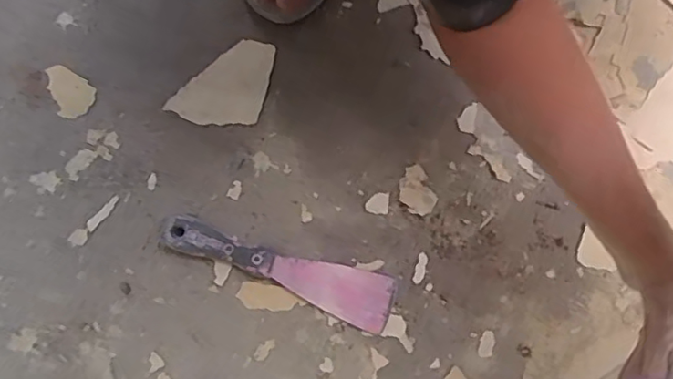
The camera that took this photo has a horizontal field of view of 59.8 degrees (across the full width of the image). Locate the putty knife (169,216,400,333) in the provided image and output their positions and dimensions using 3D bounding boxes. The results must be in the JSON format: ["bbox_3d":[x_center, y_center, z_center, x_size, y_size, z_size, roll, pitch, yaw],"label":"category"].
[{"bbox_3d":[-0.049,0.068,0.495,0.197,0.019,0.046,17,78,3],"label":"putty knife"}]

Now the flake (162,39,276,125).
[{"bbox_3d":[-0.105,-0.101,0.542,0.080,0.004,0.084,13,82,4],"label":"flake"}]

